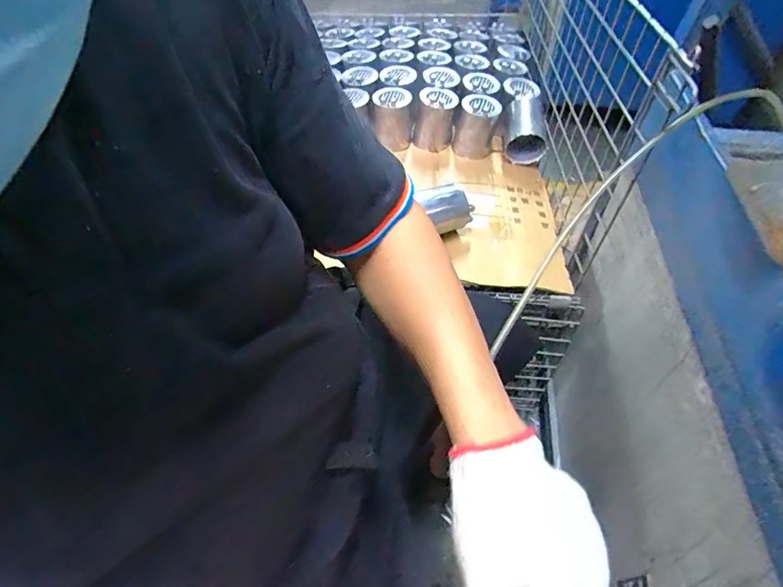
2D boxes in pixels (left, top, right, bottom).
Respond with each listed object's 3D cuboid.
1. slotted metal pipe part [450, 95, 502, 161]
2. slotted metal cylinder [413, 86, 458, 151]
[{"bbox_3d":[0.196,-0.387,0.981,0.096,0.110,0.081,8,52,8],"label":"slotted metal pipe part"},{"bbox_3d":[0.102,-0.406,0.991,0.095,0.113,0.086,4,51,5],"label":"slotted metal cylinder"}]

